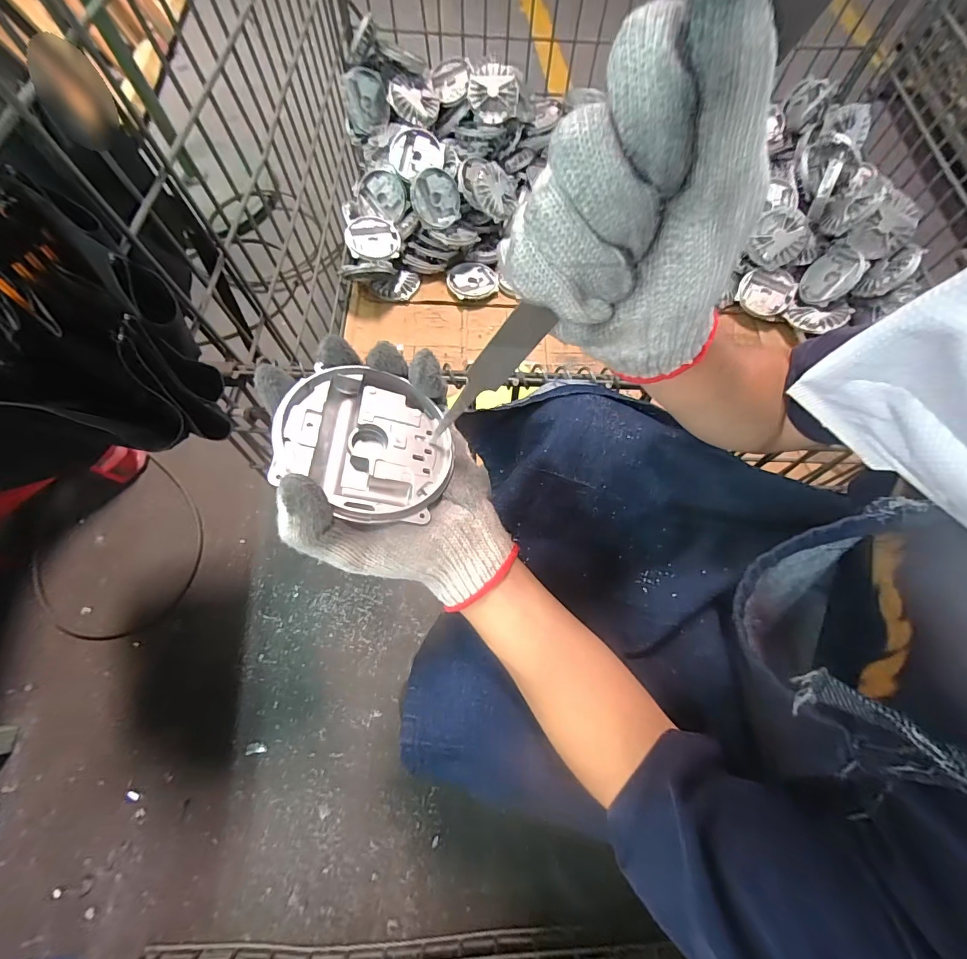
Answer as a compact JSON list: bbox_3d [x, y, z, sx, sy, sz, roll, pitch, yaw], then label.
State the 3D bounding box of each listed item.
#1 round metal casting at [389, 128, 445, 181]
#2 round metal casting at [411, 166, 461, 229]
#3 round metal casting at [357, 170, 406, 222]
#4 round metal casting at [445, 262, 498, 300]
[{"bbox_3d":[-0.145,-0.697,0.895,0.109,0.017,0.101,-19,93,-2],"label":"round metal casting"},{"bbox_3d":[-0.102,-0.595,0.894,0.100,0.106,0.017,-19,25,-13],"label":"round metal casting"},{"bbox_3d":[-0.225,-0.631,0.935,0.112,0.035,0.090,15,114,6],"label":"round metal casting"},{"bbox_3d":[-0.026,-0.441,0.934,0.106,0.018,0.092,-15,70,-7],"label":"round metal casting"}]

